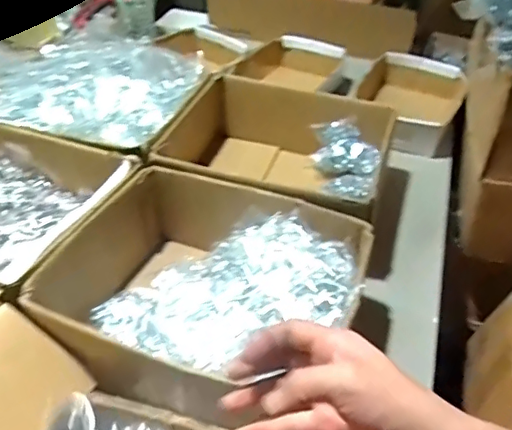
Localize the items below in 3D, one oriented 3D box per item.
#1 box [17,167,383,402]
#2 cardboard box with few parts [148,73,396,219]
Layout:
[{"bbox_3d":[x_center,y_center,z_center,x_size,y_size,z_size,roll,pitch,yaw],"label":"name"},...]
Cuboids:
[{"bbox_3d":[-0.056,0.086,0.650,0.325,0.117,0.280,16,42,15],"label":"box"},{"bbox_3d":[0.035,-0.075,0.858,0.302,0.128,0.287,15,42,14],"label":"cardboard box with few parts"}]

